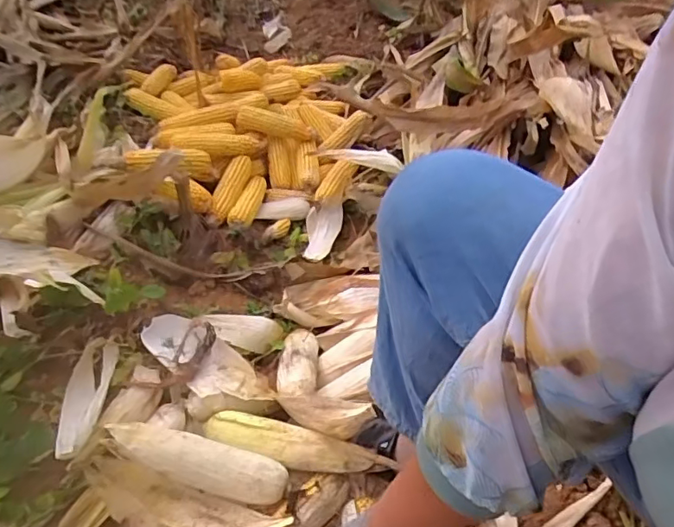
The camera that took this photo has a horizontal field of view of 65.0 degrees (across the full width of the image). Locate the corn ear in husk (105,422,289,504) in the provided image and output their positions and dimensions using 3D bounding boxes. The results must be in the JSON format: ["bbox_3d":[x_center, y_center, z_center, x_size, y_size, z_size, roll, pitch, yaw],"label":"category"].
[{"bbox_3d":[-0.170,0.240,0.645,0.219,0.046,0.060,8,43,2],"label":"corn ear in husk"}]

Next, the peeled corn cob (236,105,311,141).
[{"bbox_3d":[-0.152,-0.342,1.291,0.183,0.041,0.061,10,41,-16],"label":"peeled corn cob"}]

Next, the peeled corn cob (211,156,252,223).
[{"bbox_3d":[-0.237,-0.168,1.185,0.054,0.052,0.203,9,43,2],"label":"peeled corn cob"}]

